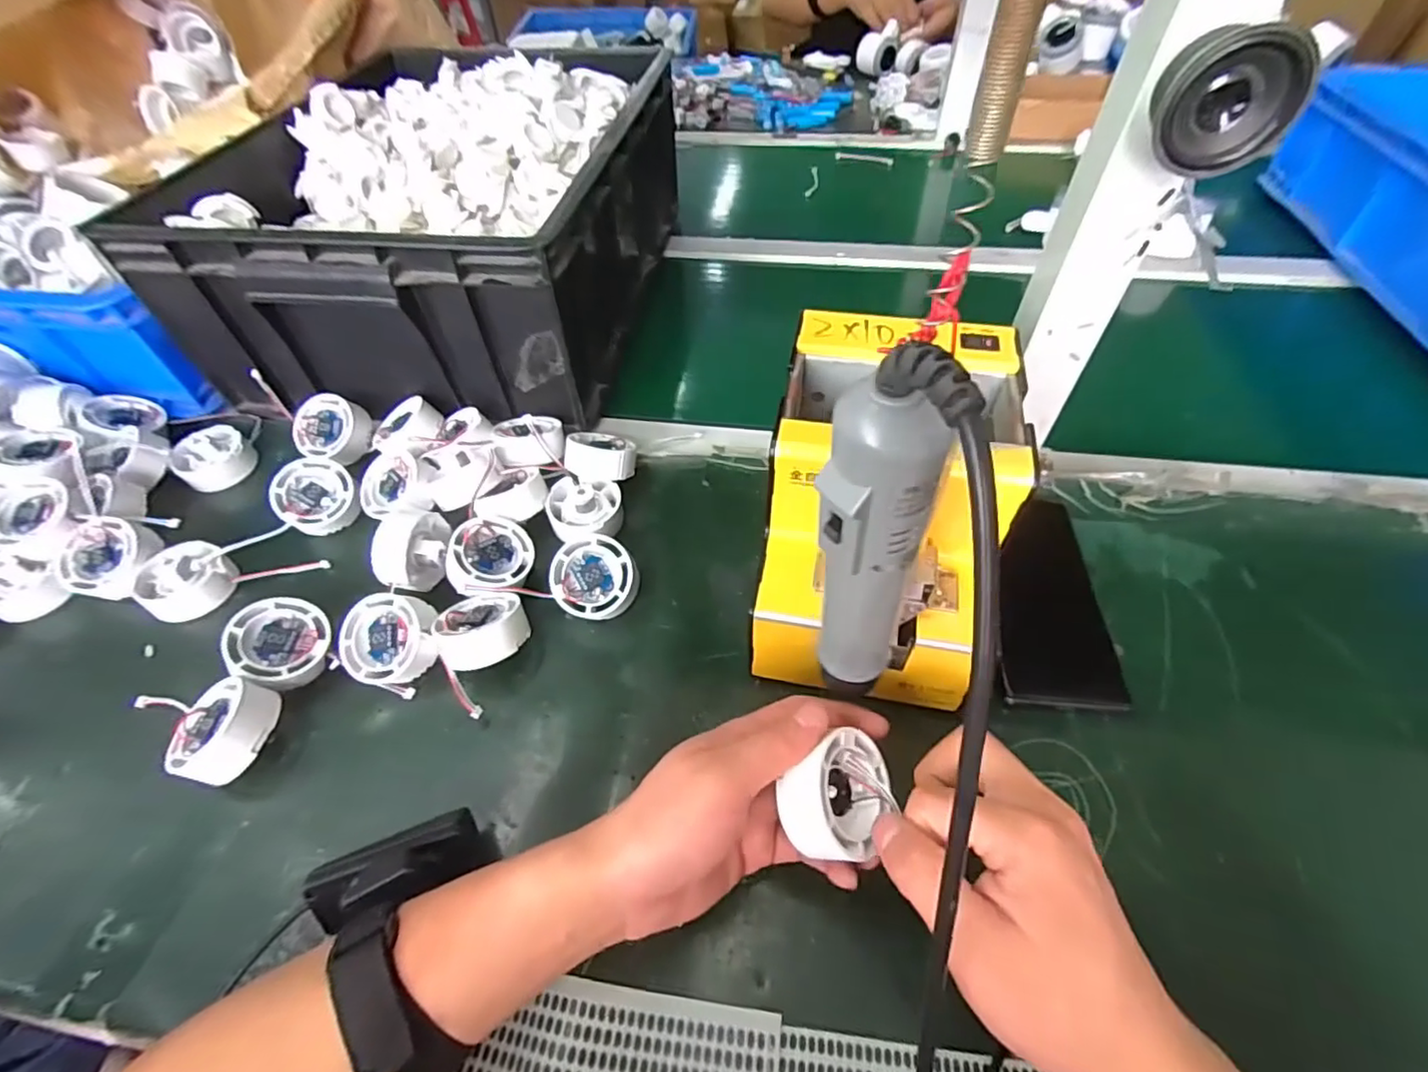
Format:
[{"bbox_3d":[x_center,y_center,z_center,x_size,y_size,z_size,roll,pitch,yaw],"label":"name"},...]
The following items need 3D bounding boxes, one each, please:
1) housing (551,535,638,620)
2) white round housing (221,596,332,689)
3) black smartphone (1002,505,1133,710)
[{"bbox_3d":[-0.080,0.029,0.417,0.055,0.027,0.055,0,83,1],"label":"housing"},{"bbox_3d":[-0.272,0.067,0.385,0.056,0.020,0.055,15,54,-21],"label":"white round housing"},{"bbox_3d":[0.219,0.040,0.404,0.068,0.010,0.147,4,52,6],"label":"black smartphone"}]

